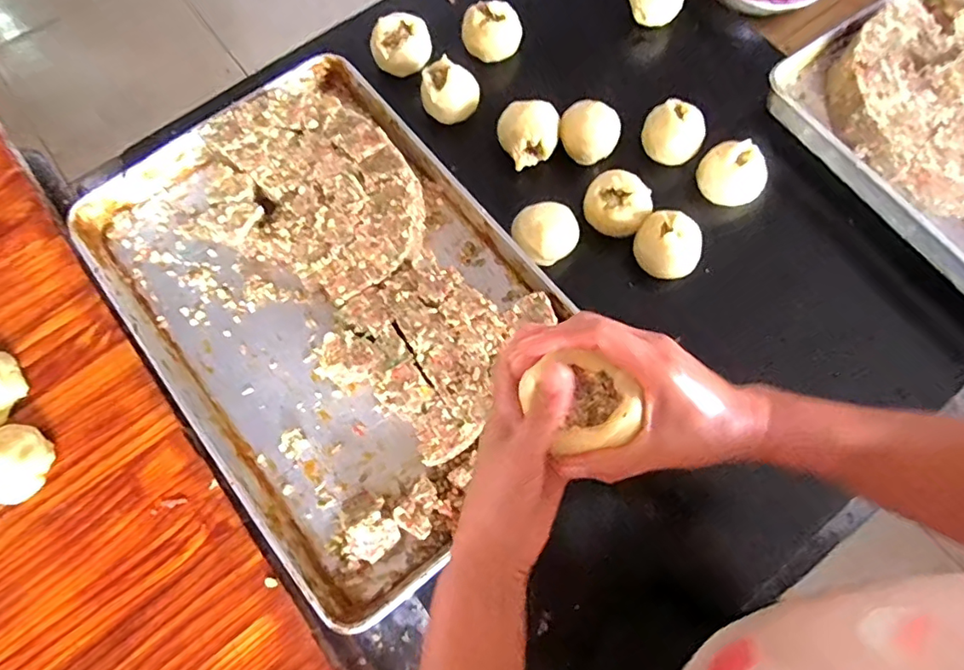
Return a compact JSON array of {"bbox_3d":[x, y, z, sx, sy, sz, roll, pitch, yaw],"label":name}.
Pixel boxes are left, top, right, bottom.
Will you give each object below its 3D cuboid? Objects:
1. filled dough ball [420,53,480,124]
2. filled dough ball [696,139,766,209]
[{"bbox_3d":[-0.042,-0.322,0.714,0.074,0.059,0.064,-5,73,-2],"label":"filled dough ball"},{"bbox_3d":[0.317,-0.204,0.683,0.067,0.053,0.076,-26,75,-8],"label":"filled dough ball"}]

